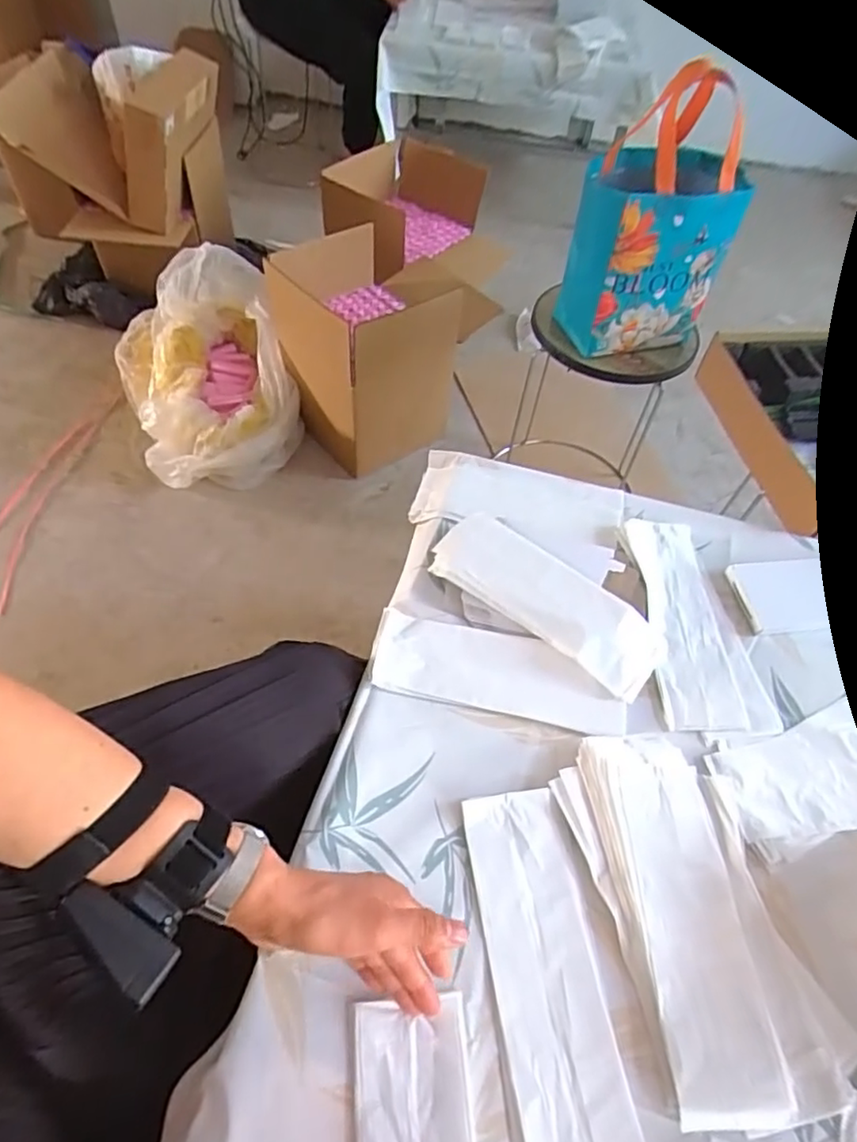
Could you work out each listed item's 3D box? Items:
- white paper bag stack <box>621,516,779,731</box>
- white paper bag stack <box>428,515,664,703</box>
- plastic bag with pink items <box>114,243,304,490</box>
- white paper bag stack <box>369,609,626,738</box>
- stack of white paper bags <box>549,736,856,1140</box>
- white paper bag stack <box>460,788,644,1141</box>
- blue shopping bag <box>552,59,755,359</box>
[{"bbox_3d":[0.283,0.053,0.687,0.108,0.018,0.256,-2,55,-6],"label":"white paper bag stack"},{"bbox_3d":[0.124,0.027,0.669,0.255,0.034,0.097,33,59,18],"label":"white paper bag stack"},{"bbox_3d":[-0.496,-0.443,1.388,0.348,0.250,0.474,-15,56,-14],"label":"plastic bag with pink items"},{"bbox_3d":[0.070,0.099,0.628,0.246,0.014,0.086,11,55,3],"label":"white paper bag stack"},{"bbox_3d":[0.219,0.269,0.509,0.147,0.028,0.279,-11,57,-12],"label":"stack of white paper bags"},{"bbox_3d":[0.088,0.304,0.490,0.085,0.006,0.250,-4,55,-7],"label":"white paper bag stack"},{"bbox_3d":[0.328,-0.510,0.937,0.204,0.314,0.152,-10,55,-11],"label":"blue shopping bag"}]

